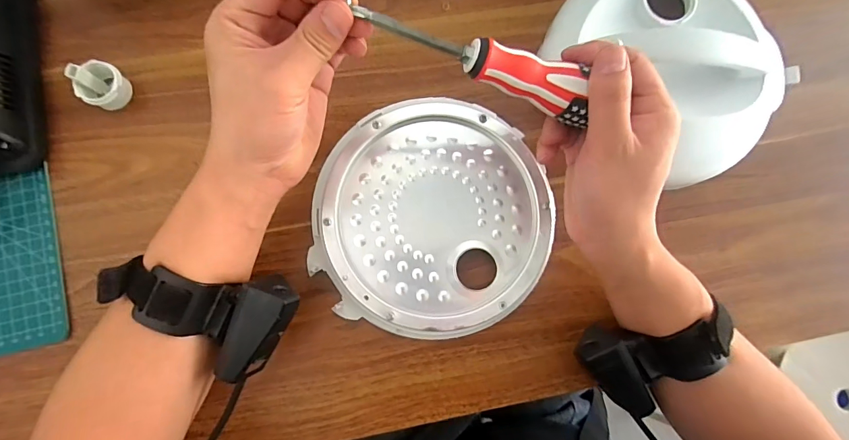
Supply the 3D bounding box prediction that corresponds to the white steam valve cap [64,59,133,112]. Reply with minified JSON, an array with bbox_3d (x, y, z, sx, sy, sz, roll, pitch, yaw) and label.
[{"bbox_3d":[-0.264,-0.110,0.335,0.030,0.033,0.034,30,81,1],"label":"white steam valve cap"}]

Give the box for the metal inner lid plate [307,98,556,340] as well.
[{"bbox_3d":[0.007,-0.005,0.340,0.191,0.021,0.188,1,82,-4],"label":"metal inner lid plate"}]

